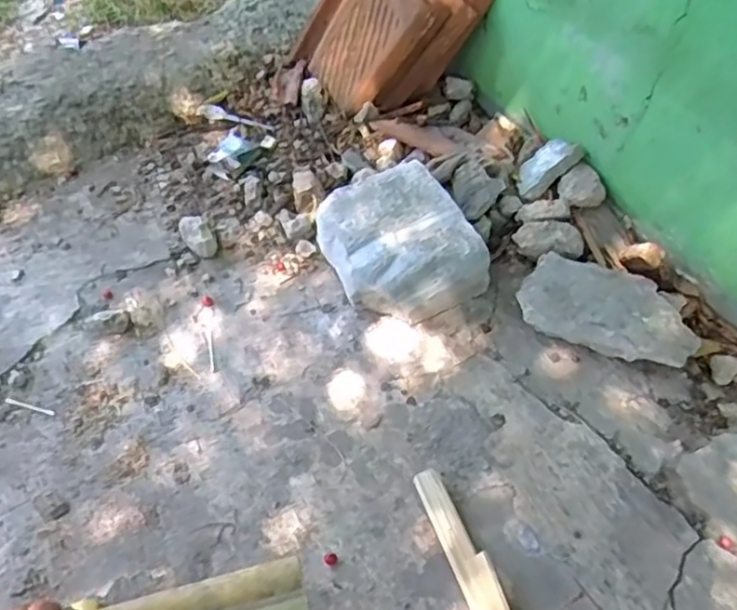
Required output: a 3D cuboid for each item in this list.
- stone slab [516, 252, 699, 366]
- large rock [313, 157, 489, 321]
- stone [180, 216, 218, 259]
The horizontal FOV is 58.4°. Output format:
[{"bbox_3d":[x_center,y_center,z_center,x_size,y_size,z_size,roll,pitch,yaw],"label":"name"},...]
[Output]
[{"bbox_3d":[0.337,0.010,0.935,0.238,0.067,0.126,20,53,19],"label":"stone slab"},{"bbox_3d":[0.044,-0.085,0.998,0.191,0.115,0.239,-22,53,-15],"label":"large rock"},{"bbox_3d":[-0.275,-0.110,1.057,0.040,0.056,0.078,-30,54,-22],"label":"stone"}]

